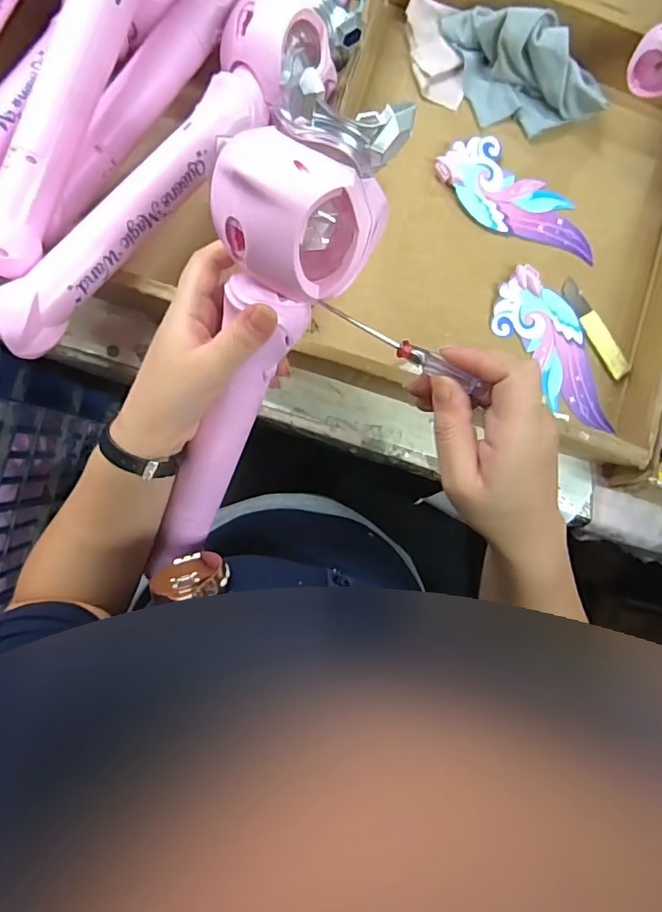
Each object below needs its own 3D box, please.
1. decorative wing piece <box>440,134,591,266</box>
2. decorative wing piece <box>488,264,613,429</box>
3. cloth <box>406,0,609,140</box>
[{"bbox_3d":[0.178,-0.238,0.480,0.166,0.007,0.071,35,86,-7],"label":"decorative wing piece"},{"bbox_3d":[0.216,-0.097,0.475,0.066,0.013,0.167,-39,92,-5],"label":"decorative wing piece"},{"bbox_3d":[0.155,-0.355,0.461,0.194,0.053,0.074,24,87,-4],"label":"cloth"}]

